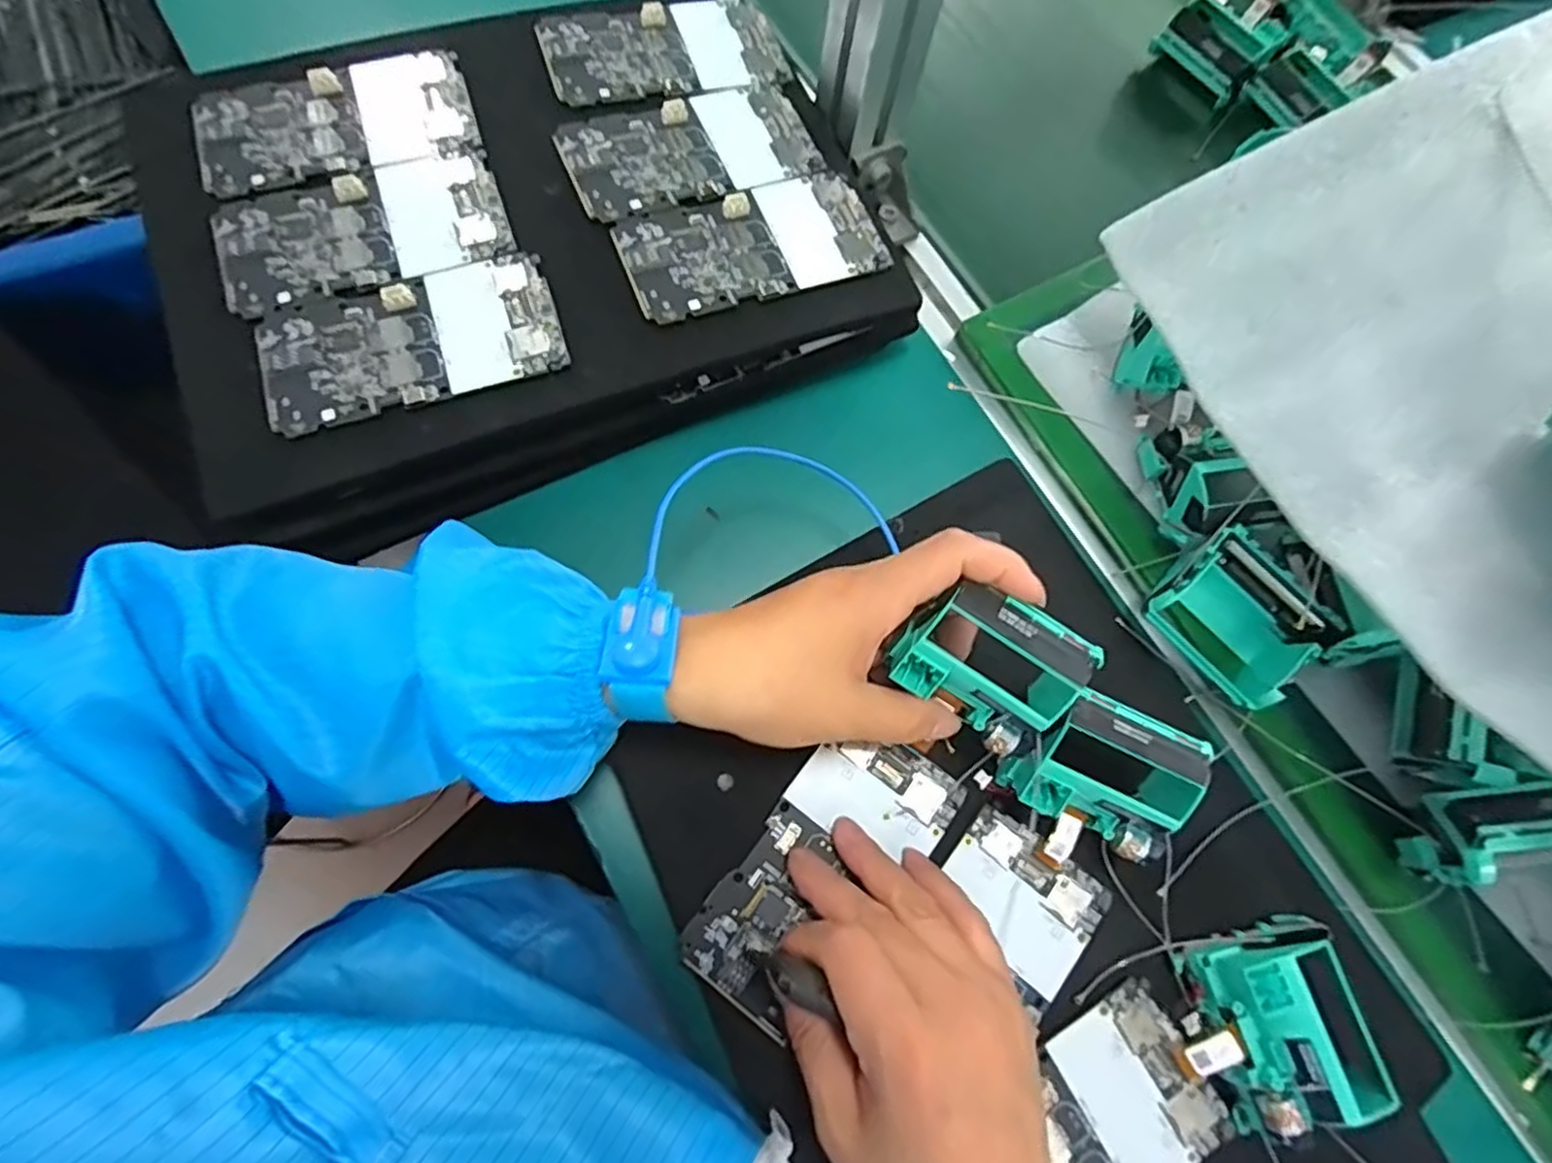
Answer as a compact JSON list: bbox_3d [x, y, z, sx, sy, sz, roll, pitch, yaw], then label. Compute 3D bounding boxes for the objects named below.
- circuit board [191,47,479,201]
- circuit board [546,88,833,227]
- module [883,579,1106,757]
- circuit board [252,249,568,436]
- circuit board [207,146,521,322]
[{"bbox_3d":[-0.222,-0.233,0.356,0.129,0.010,0.066,-17,75,-10],"label":"circuit board"},{"bbox_3d":[-0.045,-0.229,0.373,0.130,0.004,0.067,-20,76,-14],"label":"circuit board"},{"bbox_3d":[0.084,0.032,0.280,0.068,0.034,0.050,31,76,7],"label":"module"},{"bbox_3d":[-0.169,-0.112,0.328,0.131,0.007,0.065,-18,75,-10],"label":"circuit board"},{"bbox_3d":[-0.199,-0.169,0.340,0.131,0.008,0.069,-20,76,-11],"label":"circuit board"}]

